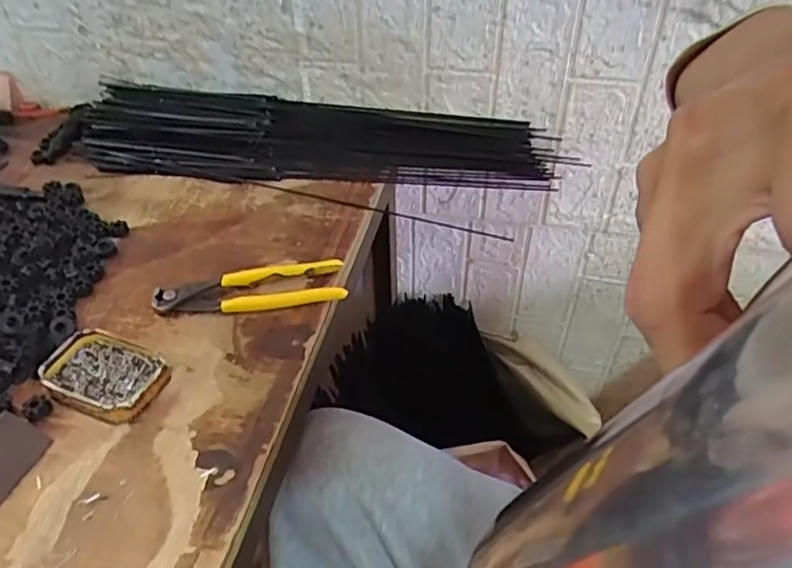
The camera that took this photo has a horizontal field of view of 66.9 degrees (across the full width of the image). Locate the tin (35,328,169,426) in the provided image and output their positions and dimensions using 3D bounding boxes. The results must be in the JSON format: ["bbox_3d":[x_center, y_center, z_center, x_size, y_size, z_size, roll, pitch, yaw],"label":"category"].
[{"bbox_3d":[-0.225,0.070,0.463,0.092,0.021,0.063,15,44,17],"label":"tin"}]

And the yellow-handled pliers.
[{"bbox_3d":[-0.130,0.004,0.537,0.164,0.013,0.045,-6,42,-6],"label":"yellow-handled pliers"}]

